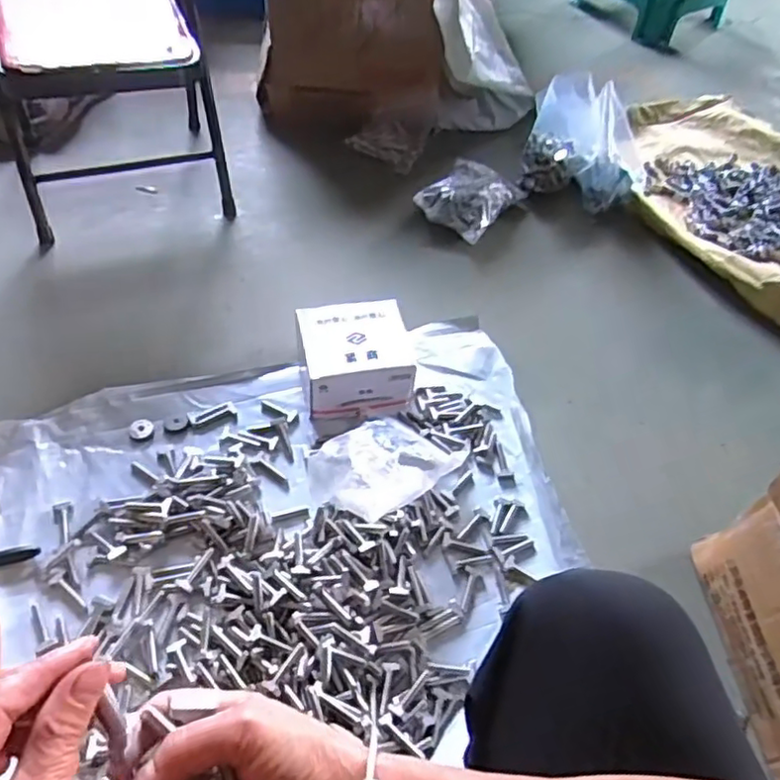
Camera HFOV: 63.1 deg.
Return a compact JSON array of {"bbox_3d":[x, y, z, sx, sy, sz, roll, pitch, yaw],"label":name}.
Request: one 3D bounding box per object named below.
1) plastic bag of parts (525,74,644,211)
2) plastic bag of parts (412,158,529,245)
[{"bbox_3d":[0.368,-0.456,1.179,0.225,0.167,0.140,22,53,12],"label":"plastic bag of parts"},{"bbox_3d":[0.150,-0.357,1.162,0.138,0.053,0.185,35,57,21],"label":"plastic bag of parts"}]

